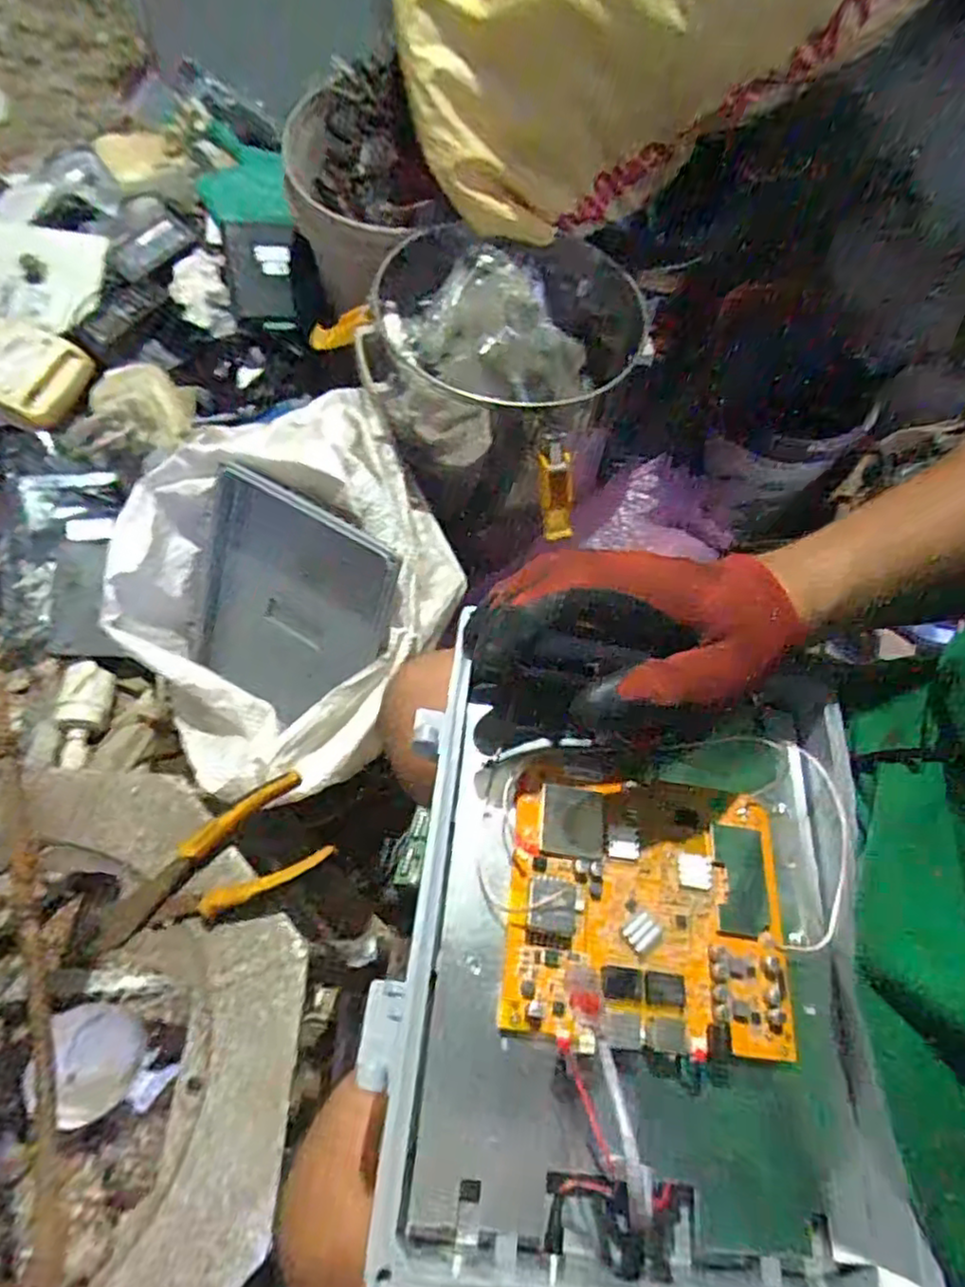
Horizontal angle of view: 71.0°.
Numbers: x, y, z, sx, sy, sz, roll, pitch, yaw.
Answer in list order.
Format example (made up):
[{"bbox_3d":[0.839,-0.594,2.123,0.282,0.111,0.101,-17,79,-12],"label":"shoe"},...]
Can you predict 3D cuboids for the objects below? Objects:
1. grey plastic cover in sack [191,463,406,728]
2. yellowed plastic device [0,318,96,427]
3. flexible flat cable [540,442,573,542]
[{"bbox_3d":[-0.204,-0.036,0.689,0.201,0.231,0.043,26,23,0],"label":"grey plastic cover in sack"},{"bbox_3d":[-0.621,-0.375,0.915,0.149,0.027,0.126,34,74,-7],"label":"yellowed plastic device"},{"bbox_3d":[0.079,-0.159,0.715,0.032,0.100,0.012,-10,25,-9],"label":"flexible flat cable"}]

